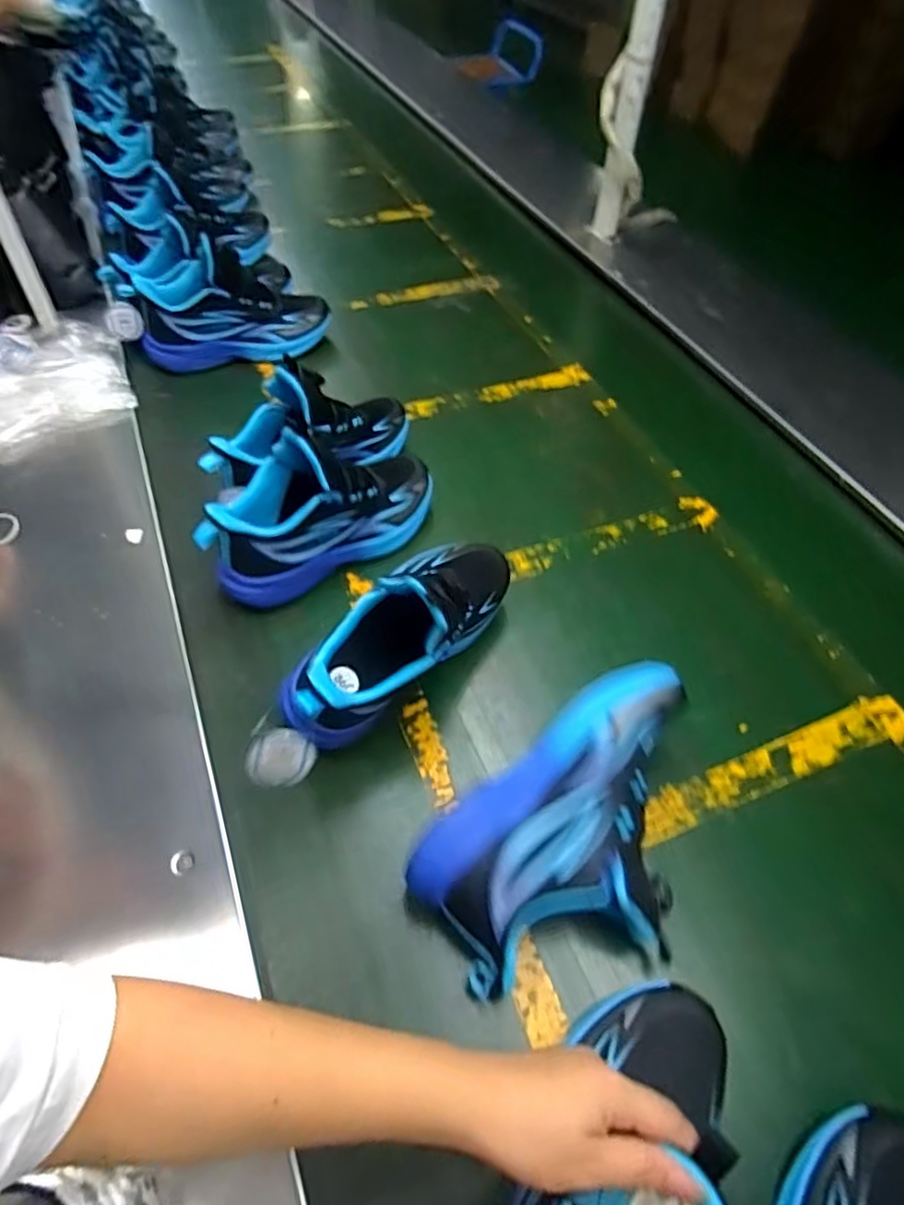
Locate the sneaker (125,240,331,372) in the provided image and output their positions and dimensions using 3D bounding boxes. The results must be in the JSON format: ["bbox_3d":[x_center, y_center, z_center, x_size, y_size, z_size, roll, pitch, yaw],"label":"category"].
[{"bbox_3d":[-0.306,-0.411,0.928,0.258,0.130,0.093,-14,54,-13],"label":"sneaker"}]

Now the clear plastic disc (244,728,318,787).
[{"bbox_3d":[-0.129,0.118,0.499,0.051,0.048,0.005,-4,23,-16],"label":"clear plastic disc"}]

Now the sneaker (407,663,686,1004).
[{"bbox_3d":[0.105,0.177,0.494,0.248,0.111,0.150,-34,61,-24],"label":"sneaker"}]

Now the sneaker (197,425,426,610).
[{"bbox_3d":[-0.134,-0.101,0.686,0.256,0.134,0.095,-30,59,-23],"label":"sneaker"}]

